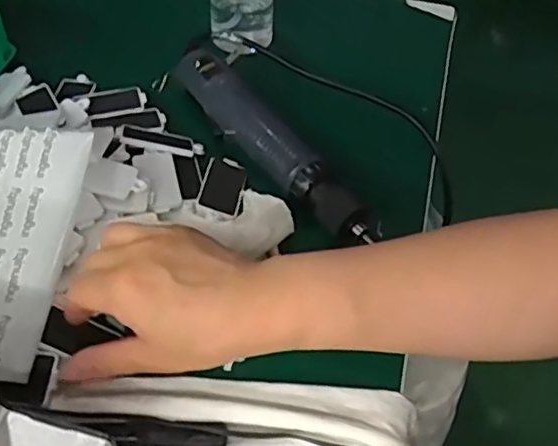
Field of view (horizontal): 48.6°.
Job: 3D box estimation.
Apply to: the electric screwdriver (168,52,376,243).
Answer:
[{"bbox_3d":[-0.011,-0.068,0.500,0.037,0.032,0.234,-28,56,-24],"label":"electric screwdriver"}]

